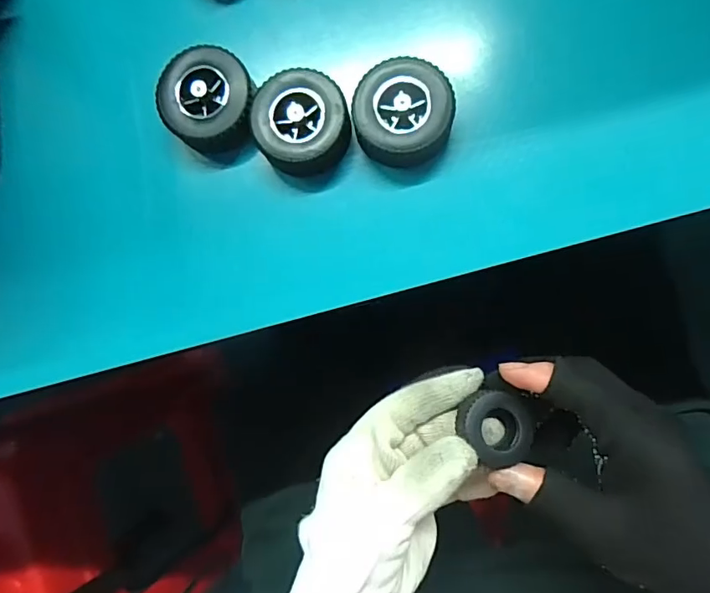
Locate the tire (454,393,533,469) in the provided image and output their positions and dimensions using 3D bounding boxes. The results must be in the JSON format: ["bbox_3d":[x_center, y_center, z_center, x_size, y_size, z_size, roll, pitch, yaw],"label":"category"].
[{"bbox_3d":[0.072,0.067,0.256,0.033,0.016,0.035,-34,86,-13],"label":"tire"}]

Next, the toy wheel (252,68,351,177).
[{"bbox_3d":[-0.021,-0.069,0.195,0.036,0.015,0.037,0,88,6],"label":"toy wheel"}]

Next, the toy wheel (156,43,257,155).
[{"bbox_3d":[-0.058,-0.079,0.199,0.038,0.014,0.038,0,88,6],"label":"toy wheel"}]

